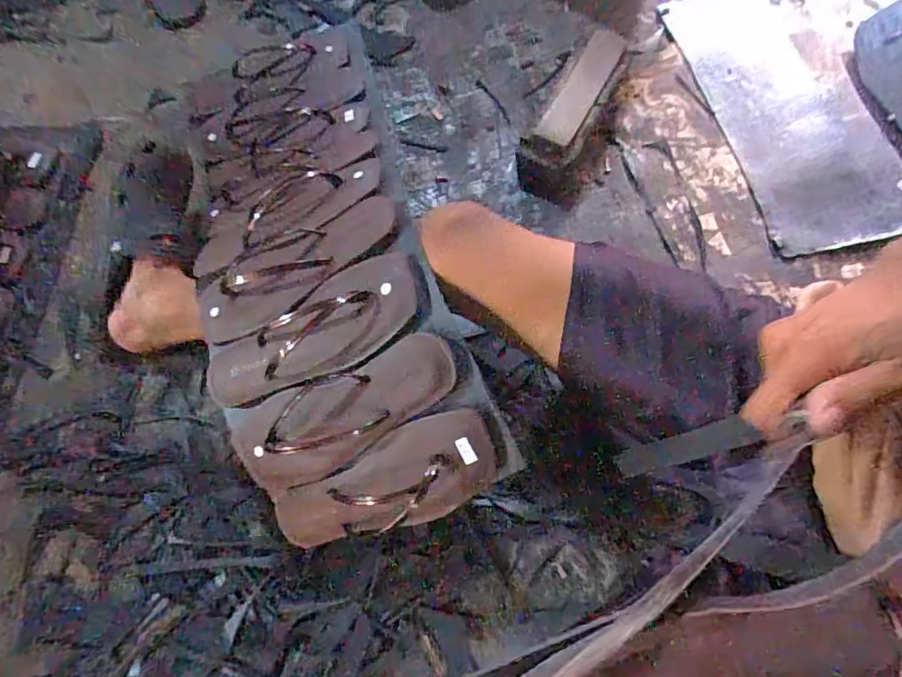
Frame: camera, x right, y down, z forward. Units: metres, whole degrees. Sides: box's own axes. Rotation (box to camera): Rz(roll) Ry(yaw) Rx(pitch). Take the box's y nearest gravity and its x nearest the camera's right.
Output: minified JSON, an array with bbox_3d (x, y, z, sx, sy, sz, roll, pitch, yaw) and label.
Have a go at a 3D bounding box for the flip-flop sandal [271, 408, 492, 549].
[{"bbox_3d":[-0.070,0.148,0.515,0.254,0.034,0.084,-27,66,20],"label":"flip-flop sandal"}]

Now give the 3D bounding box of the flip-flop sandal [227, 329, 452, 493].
[{"bbox_3d":[-0.122,0.077,0.521,0.262,0.049,0.092,-27,67,19],"label":"flip-flop sandal"}]

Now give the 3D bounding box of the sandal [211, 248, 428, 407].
[{"bbox_3d":[-0.148,-0.004,0.532,0.265,0.035,0.094,-26,67,15],"label":"sandal"}]

